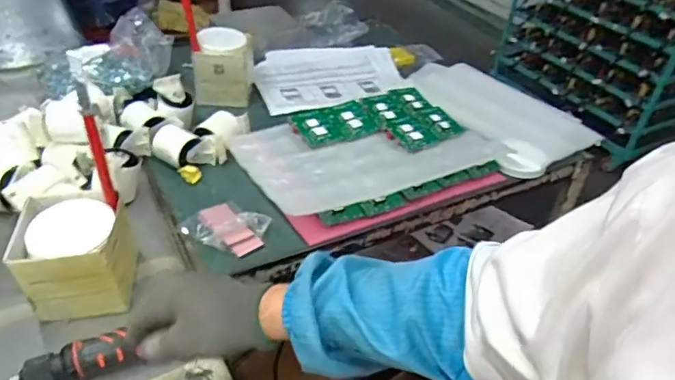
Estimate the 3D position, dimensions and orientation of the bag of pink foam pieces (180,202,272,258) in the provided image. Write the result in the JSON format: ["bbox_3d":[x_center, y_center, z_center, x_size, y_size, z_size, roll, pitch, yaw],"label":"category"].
[{"bbox_3d":[-0.159,0.044,0.748,0.114,0.028,0.084,24,43,22],"label":"bag of pink foam pieces"}]

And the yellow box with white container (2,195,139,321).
[{"bbox_3d":[-0.305,0.081,0.618,0.113,0.110,0.109,-5,40,-12],"label":"yellow box with white container"}]

